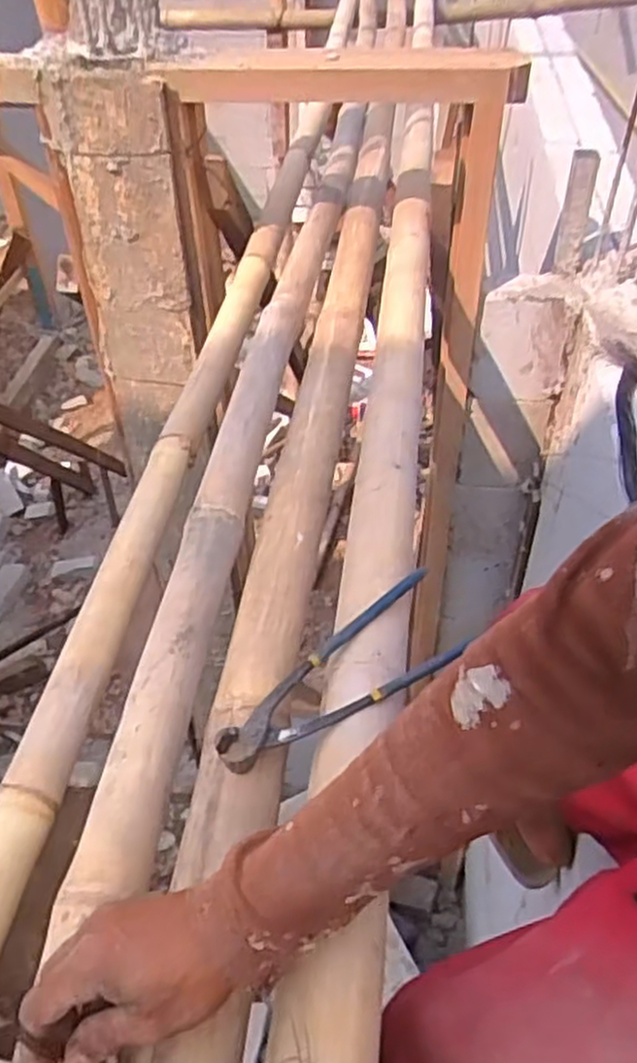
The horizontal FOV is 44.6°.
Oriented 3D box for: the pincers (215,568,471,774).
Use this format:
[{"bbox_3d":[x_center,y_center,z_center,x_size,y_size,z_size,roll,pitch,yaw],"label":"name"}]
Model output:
[{"bbox_3d":[0.012,0.102,0.592,0.208,0.030,0.093,-19,47,-17],"label":"pincers"}]

